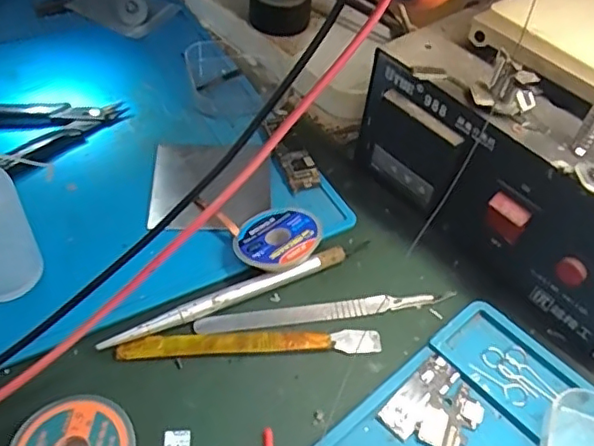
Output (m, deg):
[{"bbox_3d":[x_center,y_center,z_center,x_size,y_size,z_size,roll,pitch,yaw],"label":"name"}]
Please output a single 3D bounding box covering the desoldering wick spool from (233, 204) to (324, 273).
[{"bbox_3d":[-0.011,0.008,0.306,0.042,0.019,0.039,2,49,-2],"label":"desoldering wick spool"}]

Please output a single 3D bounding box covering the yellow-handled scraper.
[{"bbox_3d":[-0.021,0.055,0.276,0.120,0.005,0.012,-1,49,-5],"label":"yellow-handled scraper"}]

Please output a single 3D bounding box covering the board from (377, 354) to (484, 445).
[{"bbox_3d":[0.062,0.082,0.258,0.036,0.004,0.043,38,56,26],"label":"board"}]

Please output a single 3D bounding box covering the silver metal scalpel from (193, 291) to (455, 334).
[{"bbox_3d":[0.015,0.042,0.290,0.127,0.004,0.010,-6,50,-9],"label":"silver metal scalpel"}]

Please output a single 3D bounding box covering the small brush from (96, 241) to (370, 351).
[{"bbox_3d":[-0.025,0.033,0.292,0.141,0.008,0.009,-22,54,-21],"label":"small brush"}]

